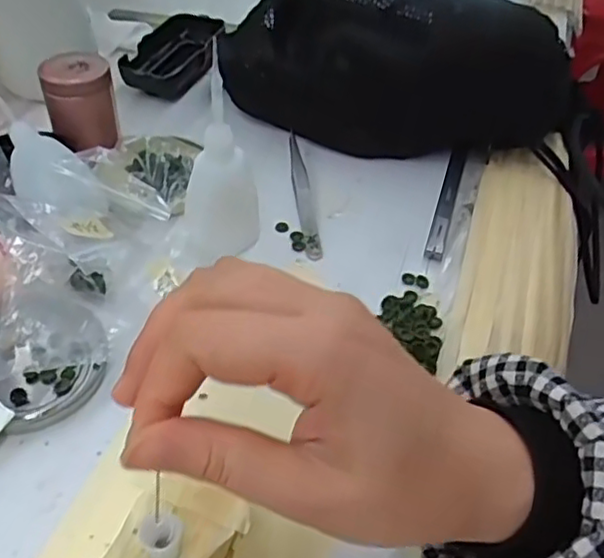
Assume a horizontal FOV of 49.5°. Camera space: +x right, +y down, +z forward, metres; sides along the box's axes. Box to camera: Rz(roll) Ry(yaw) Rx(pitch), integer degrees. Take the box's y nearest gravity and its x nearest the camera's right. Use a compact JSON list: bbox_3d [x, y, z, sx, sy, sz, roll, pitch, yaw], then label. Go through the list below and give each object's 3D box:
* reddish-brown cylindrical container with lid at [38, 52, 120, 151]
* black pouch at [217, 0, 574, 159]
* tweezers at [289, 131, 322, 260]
[{"bbox_3d":[-0.148,-0.122,0.437,0.043,0.044,0.042,-9,47,-13],"label":"reddish-brown cylindrical container with lid"},{"bbox_3d":[0.067,-0.155,0.468,0.247,0.098,0.087,16,47,11],"label":"black pouch"},{"bbox_3d":[0.000,-0.061,0.440,0.011,0.004,0.131,-2,46,-7],"label":"tweezers"}]

